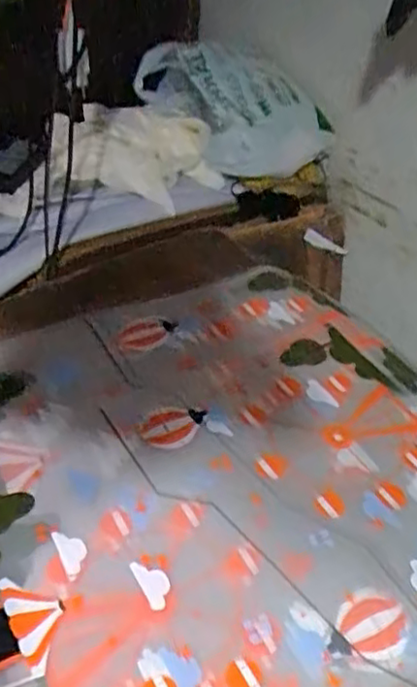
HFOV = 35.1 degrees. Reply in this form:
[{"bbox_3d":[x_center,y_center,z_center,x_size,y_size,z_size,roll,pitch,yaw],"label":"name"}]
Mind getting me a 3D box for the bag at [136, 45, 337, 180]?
[{"bbox_3d":[0.037,-0.425,1.227,0.377,0.192,0.171,13,38,10],"label":"bag"}]

